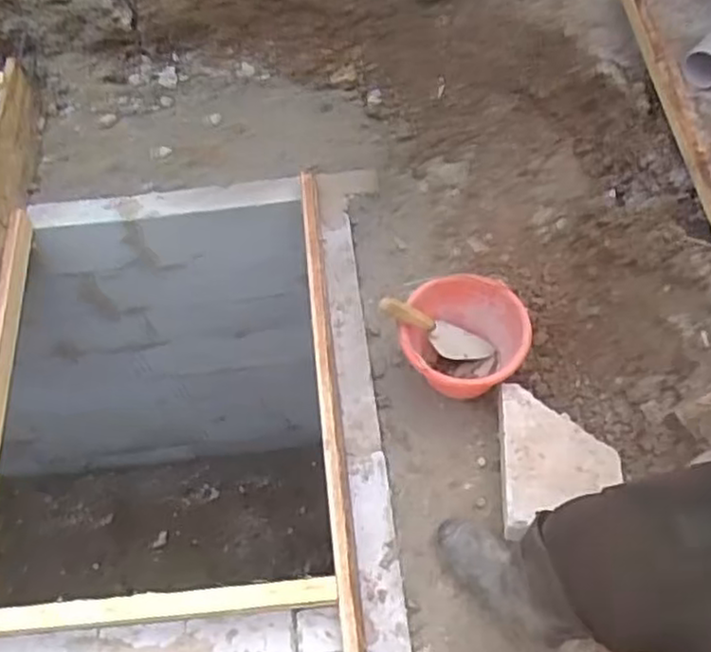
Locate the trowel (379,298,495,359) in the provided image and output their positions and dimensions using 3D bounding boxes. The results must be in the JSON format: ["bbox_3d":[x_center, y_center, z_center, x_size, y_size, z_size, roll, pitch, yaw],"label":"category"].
[{"bbox_3d":[0.156,0.003,1.416,0.279,0.050,0.073,27,52,-29],"label":"trowel"}]

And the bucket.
[{"bbox_3d":[0.208,0.026,1.403,0.231,0.167,0.226,0,59,1],"label":"bucket"}]

